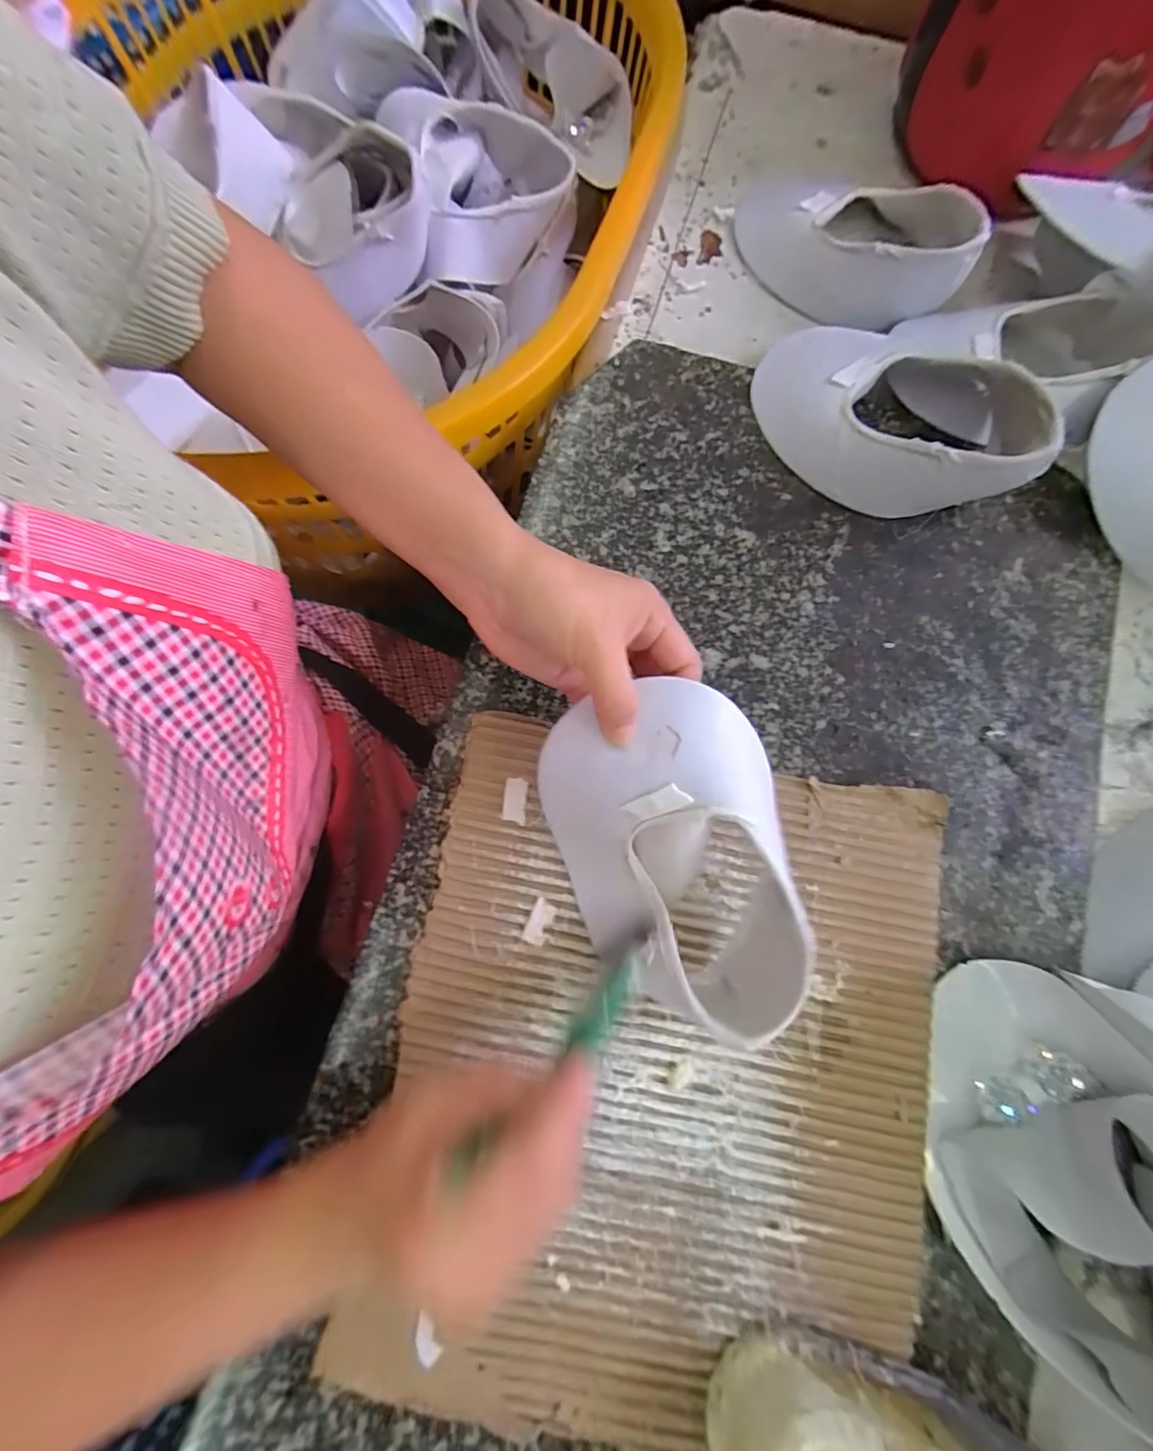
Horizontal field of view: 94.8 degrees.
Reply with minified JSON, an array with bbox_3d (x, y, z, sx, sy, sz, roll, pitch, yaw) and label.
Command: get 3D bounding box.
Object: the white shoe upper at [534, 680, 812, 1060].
[{"bbox_3d":[0.046,0.064,0.255,0.100,0.057,0.155,-16,80,-4],"label":"white shoe upper"}]

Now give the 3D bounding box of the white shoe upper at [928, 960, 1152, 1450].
[{"bbox_3d":[0.230,0.212,0.243,0.107,0.061,0.171,-18,80,-5],"label":"white shoe upper"}]

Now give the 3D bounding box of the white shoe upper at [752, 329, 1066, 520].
[{"bbox_3d":[0.197,-0.202,0.328,0.119,0.058,0.176,-42,83,-8],"label":"white shoe upper"}]

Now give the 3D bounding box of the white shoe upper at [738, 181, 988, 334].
[{"bbox_3d":[0.196,-0.352,0.380,0.162,0.052,0.110,21,79,3],"label":"white shoe upper"}]

